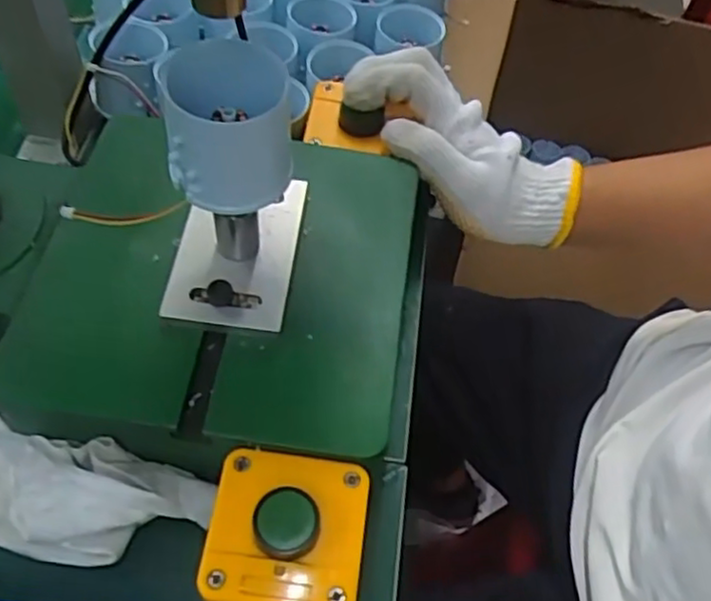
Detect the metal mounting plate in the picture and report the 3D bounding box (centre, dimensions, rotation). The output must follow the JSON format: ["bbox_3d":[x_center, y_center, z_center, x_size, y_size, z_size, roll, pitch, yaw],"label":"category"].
[{"bbox_3d":[-0.062,-0.025,0.370,0.059,0.015,0.094,7,57,0],"label":"metal mounting plate"}]

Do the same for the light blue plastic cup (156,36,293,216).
[{"bbox_3d":[-0.055,-0.077,0.302,0.051,0.048,0.057,-9,58,-11],"label":"light blue plastic cup"}]

